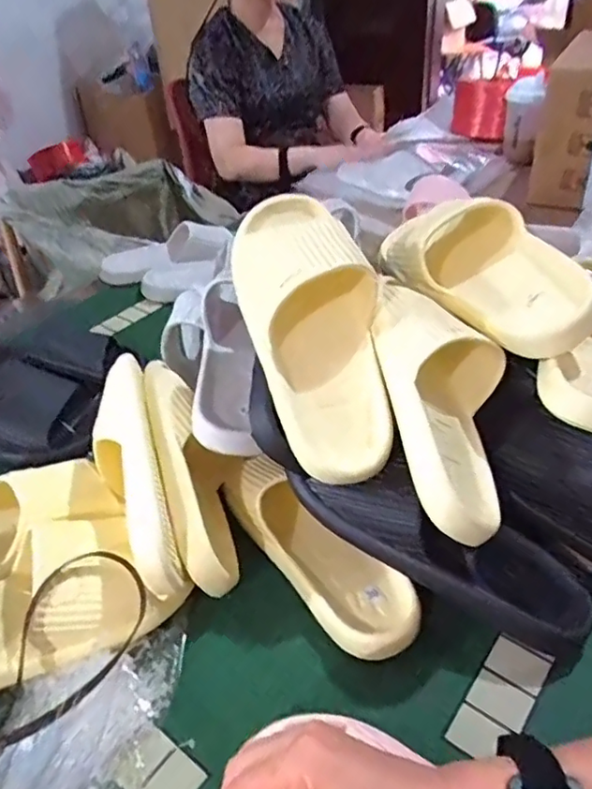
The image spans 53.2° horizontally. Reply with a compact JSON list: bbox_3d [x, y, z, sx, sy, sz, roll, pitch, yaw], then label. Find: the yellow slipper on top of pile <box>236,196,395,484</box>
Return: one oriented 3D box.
[{"bbox_3d":[0.014,-0.060,0.468,0.106,0.063,0.257,-11,76,-10],"label":"yellow slipper on top of pile"}]

